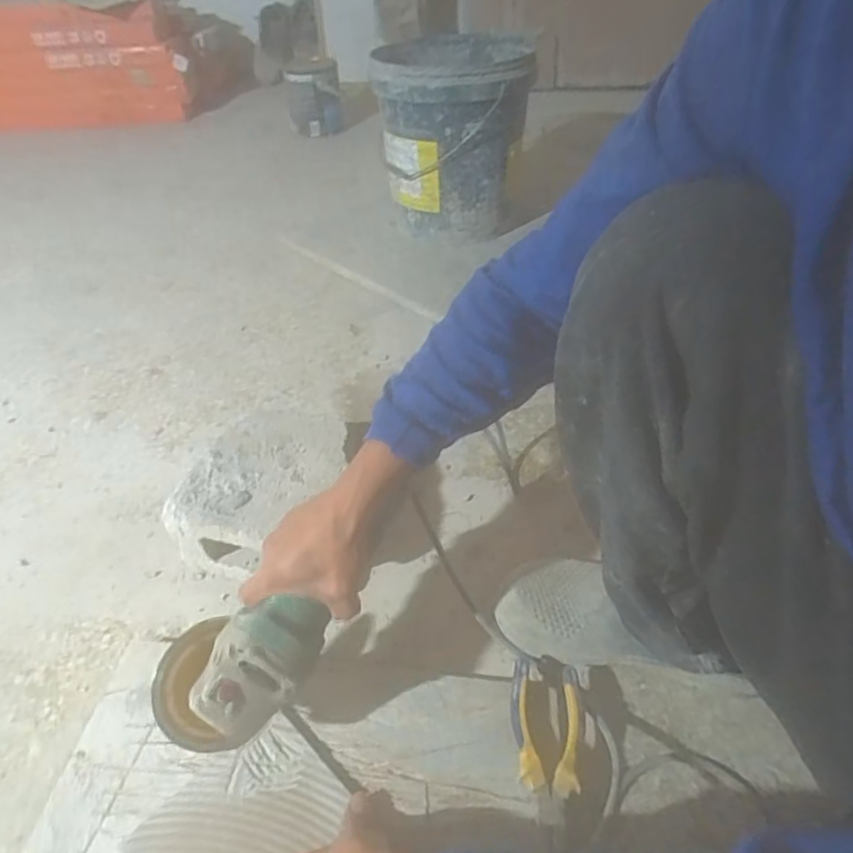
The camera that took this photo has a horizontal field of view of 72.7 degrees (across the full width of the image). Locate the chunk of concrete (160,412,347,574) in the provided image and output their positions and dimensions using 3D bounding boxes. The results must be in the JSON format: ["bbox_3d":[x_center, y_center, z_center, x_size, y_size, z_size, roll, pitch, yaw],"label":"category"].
[{"bbox_3d":[-0.181,0.080,0.691,0.170,0.101,0.198,11,42,12],"label":"chunk of concrete"}]

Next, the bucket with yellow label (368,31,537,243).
[{"bbox_3d":[0.077,-0.601,1.205,0.284,0.333,0.331,3,46,14],"label":"bucket with yellow label"}]

